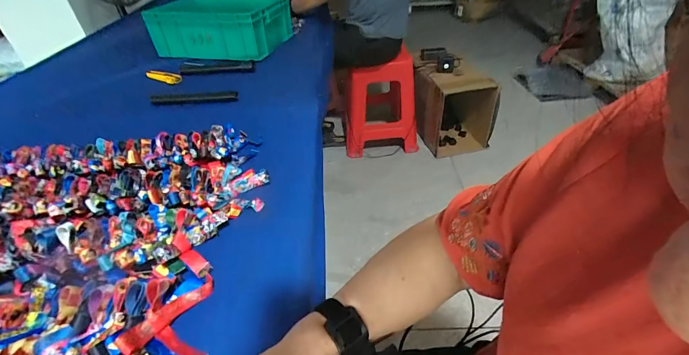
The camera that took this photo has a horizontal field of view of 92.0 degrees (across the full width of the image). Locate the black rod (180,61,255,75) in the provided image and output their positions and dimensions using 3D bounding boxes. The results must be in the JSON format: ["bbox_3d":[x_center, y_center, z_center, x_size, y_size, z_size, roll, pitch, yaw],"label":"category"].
[{"bbox_3d":[-0.373,-0.320,0.969,0.211,0.021,0.030,-4,39,-1],"label":"black rod"}]

